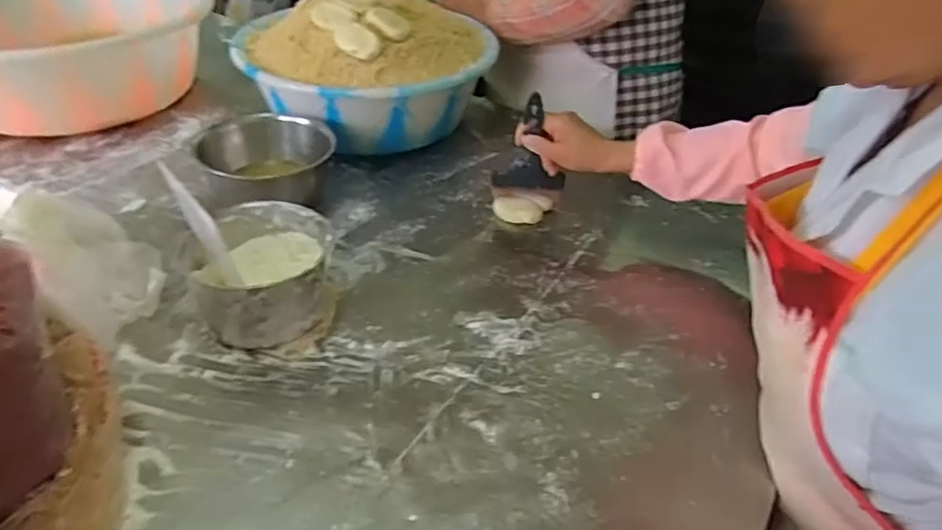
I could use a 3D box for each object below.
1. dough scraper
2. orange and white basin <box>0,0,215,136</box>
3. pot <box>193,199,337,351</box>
[{"bbox_3d":[0.077,-0.144,0.807,0.095,0.171,0.032,9,39,6],"label":"dough scraper"},{"bbox_3d":[-0.675,-0.366,1.012,0.436,0.152,0.429,-23,44,-27],"label":"orange and white basin"},{"bbox_3d":[-0.219,0.008,0.660,0.127,0.105,0.148,-4,39,-9],"label":"pot"}]

